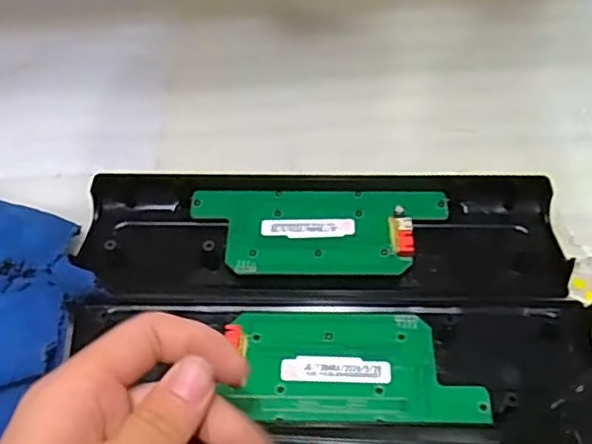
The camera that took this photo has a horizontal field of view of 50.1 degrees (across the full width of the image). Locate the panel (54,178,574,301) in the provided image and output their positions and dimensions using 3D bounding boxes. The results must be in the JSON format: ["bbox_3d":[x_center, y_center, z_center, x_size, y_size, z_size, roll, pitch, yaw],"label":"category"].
[{"bbox_3d":[0.014,0.007,0.334,0.245,0.017,0.073,-1,52,1],"label":"panel"}]

